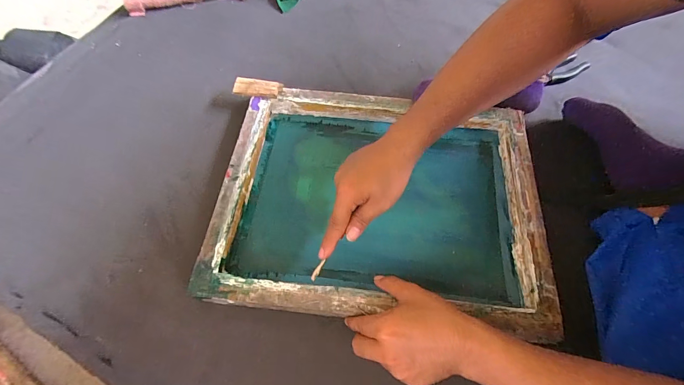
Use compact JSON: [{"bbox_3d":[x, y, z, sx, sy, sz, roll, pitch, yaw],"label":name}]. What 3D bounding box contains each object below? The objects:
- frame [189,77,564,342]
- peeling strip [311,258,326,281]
[{"bbox_3d":[0.056,0.006,0.490,0.456,0.060,0.351,5,63,3],"label":"frame"},{"bbox_3d":[-0.030,0.097,0.404,0.006,0.004,0.027,28,76,13],"label":"peeling strip"}]

